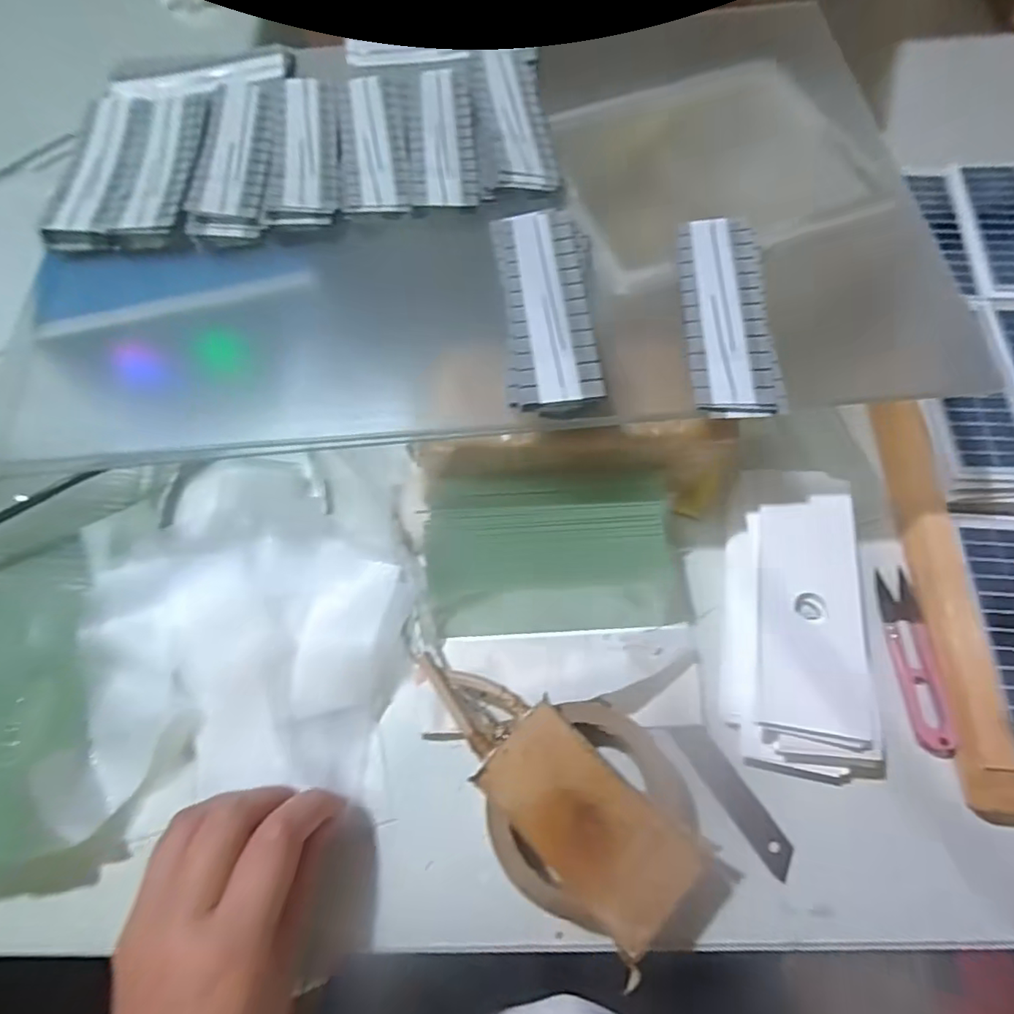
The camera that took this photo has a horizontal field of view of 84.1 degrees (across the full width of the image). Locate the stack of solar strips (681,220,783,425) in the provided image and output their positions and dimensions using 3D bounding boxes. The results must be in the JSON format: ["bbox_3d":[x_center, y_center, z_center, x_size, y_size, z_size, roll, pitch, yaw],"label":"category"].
[{"bbox_3d":[0.115,-0.103,0.295,0.043,0.005,0.125,-1,67,8],"label":"stack of solar strips"}]

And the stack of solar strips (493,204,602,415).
[{"bbox_3d":[0.021,-0.105,0.293,0.047,0.011,0.124,-4,65,-1],"label":"stack of solar strips"}]

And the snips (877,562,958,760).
[{"bbox_3d":[0.235,0.087,0.325,0.022,0.010,0.102,3,65,3],"label":"snips"}]

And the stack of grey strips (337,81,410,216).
[{"bbox_3d":[-0.084,-0.228,0.351,0.041,0.007,0.123,-7,65,-2],"label":"stack of grey strips"}]

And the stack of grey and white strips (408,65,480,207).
[{"bbox_3d":[-0.042,-0.233,0.352,0.040,0.009,0.125,-6,65,-1],"label":"stack of grey and white strips"}]

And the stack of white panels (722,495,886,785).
[{"bbox_3d":[0.161,0.063,0.316,0.066,0.041,0.156,6,66,4],"label":"stack of white panels"}]

